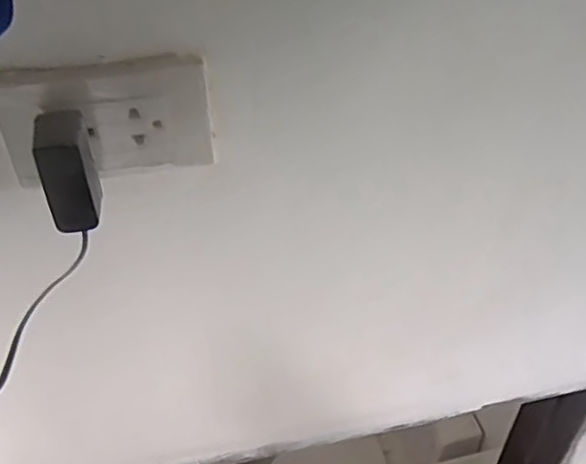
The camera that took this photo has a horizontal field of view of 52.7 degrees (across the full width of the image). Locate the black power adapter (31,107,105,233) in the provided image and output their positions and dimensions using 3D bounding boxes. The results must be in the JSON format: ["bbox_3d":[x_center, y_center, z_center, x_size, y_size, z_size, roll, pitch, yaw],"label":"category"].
[{"bbox_3d":[-0.124,-0.037,0.330,0.027,0.055,0.045,-11,40,-13],"label":"black power adapter"}]

